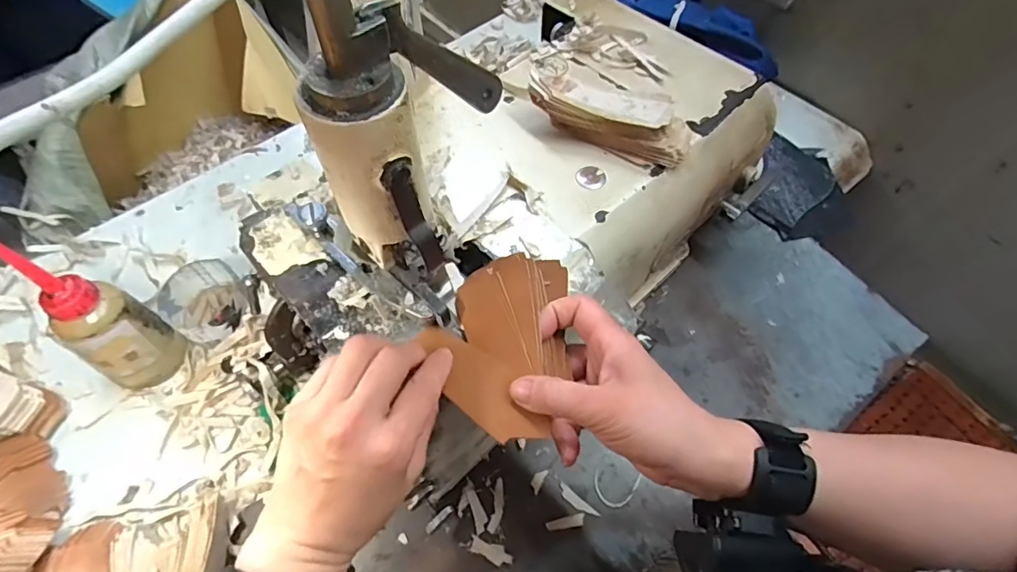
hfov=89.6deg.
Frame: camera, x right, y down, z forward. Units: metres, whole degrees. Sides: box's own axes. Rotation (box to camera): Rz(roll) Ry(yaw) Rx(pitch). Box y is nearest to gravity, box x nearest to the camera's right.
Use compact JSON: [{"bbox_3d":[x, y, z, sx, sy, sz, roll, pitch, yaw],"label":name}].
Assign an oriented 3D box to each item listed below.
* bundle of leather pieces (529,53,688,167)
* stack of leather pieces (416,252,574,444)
[{"bbox_3d":[0.084,-0.142,0.428,0.135,0.035,0.048,24,62,12],"label":"bundle of leather pieces"},{"bbox_3d":[0.007,0.032,0.327,0.104,0.032,0.113,41,67,20],"label":"stack of leather pieces"}]

